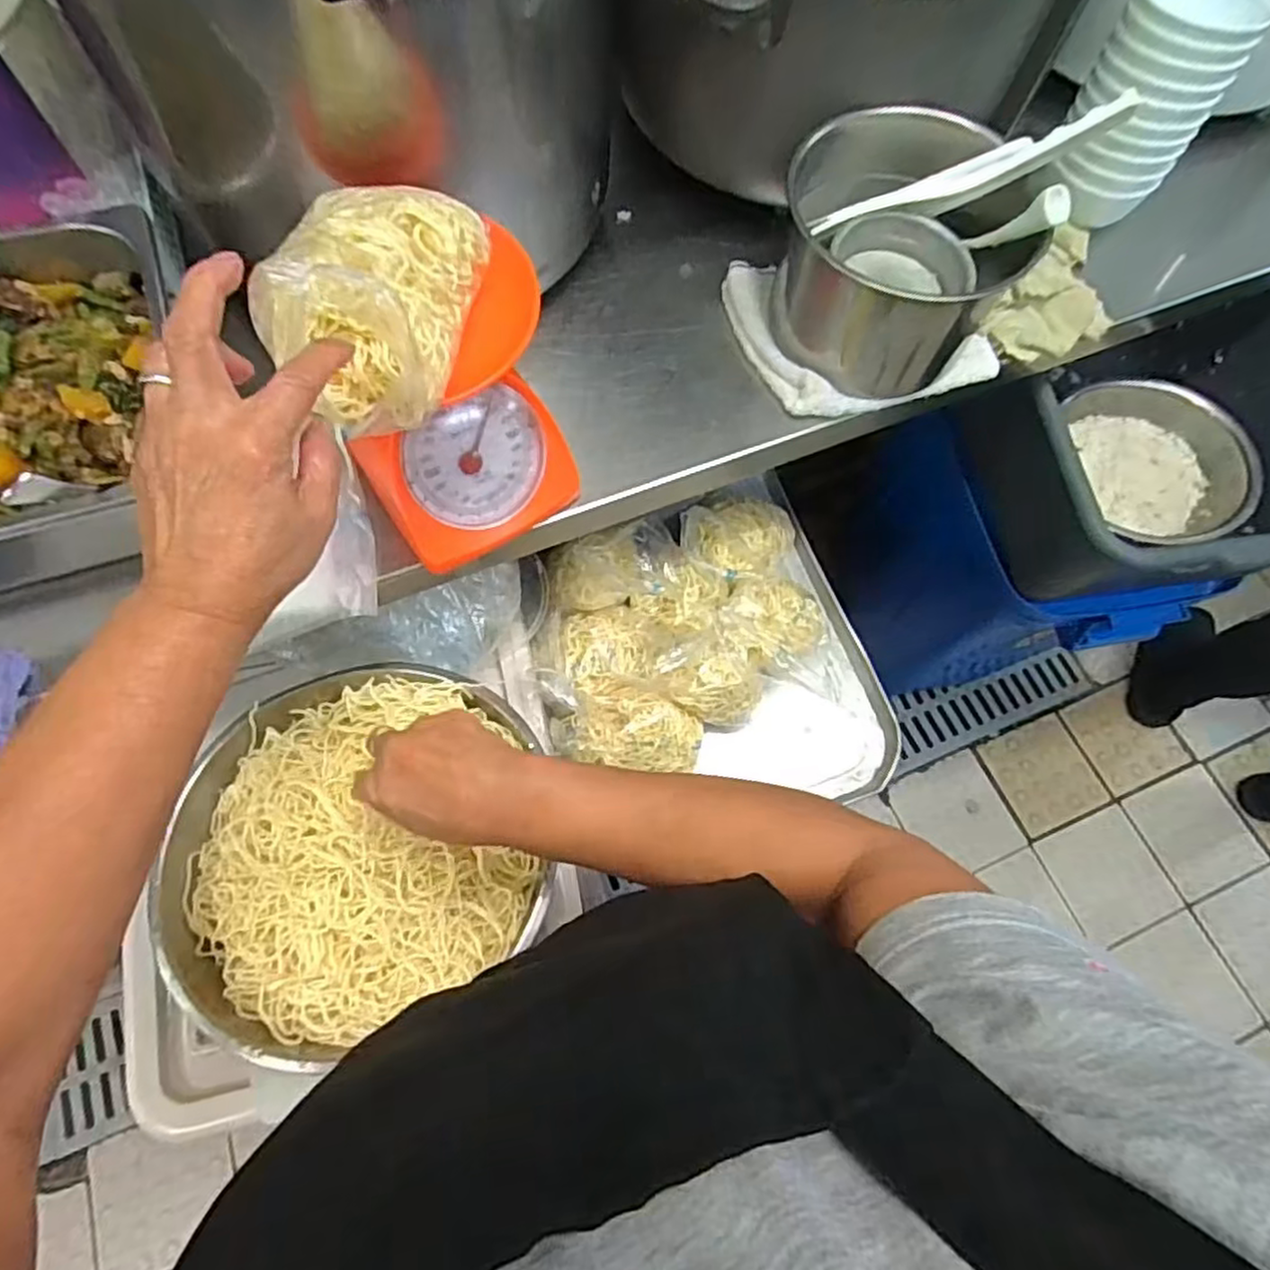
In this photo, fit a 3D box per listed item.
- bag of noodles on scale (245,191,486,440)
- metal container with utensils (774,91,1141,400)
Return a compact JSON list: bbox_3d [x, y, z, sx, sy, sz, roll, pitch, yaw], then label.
[{"bbox_3d":[-0.147,-0.191,0.392,0.095,0.061,0.143,8,68,0],"label":"bag of noodles on scale"},{"bbox_3d":[0.225,-0.324,0.575,0.180,0.178,0.202,37,71,11],"label":"metal container with utensils"}]

